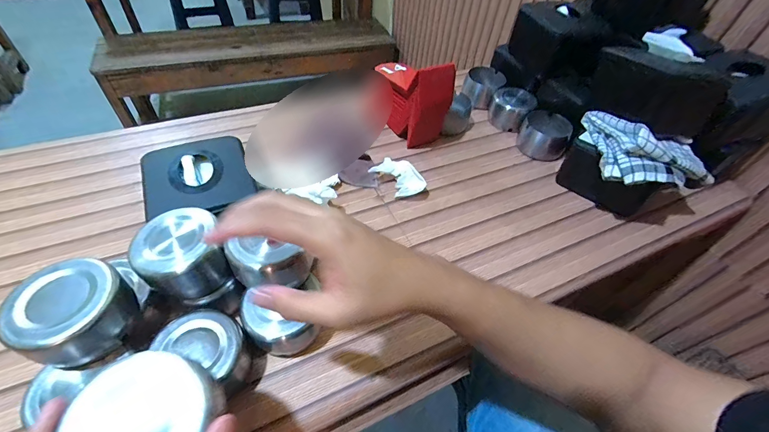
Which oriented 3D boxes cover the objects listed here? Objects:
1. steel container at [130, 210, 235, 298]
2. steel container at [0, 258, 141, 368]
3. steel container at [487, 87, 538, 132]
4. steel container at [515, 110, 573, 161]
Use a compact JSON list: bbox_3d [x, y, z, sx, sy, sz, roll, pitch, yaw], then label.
[{"bbox_3d":[-0.197,0.036,0.343,0.072,0.069,0.066,-24,56,-24],"label":"steel container"},{"bbox_3d":[-0.263,0.080,0.297,0.070,0.055,0.075,36,55,23],"label":"steel container"},{"bbox_3d":[0.240,-0.202,0.657,0.078,0.057,0.067,27,52,16],"label":"steel container"},{"bbox_3d":[0.282,-0.143,0.611,0.082,0.051,0.075,3,49,-4],"label":"steel container"}]

